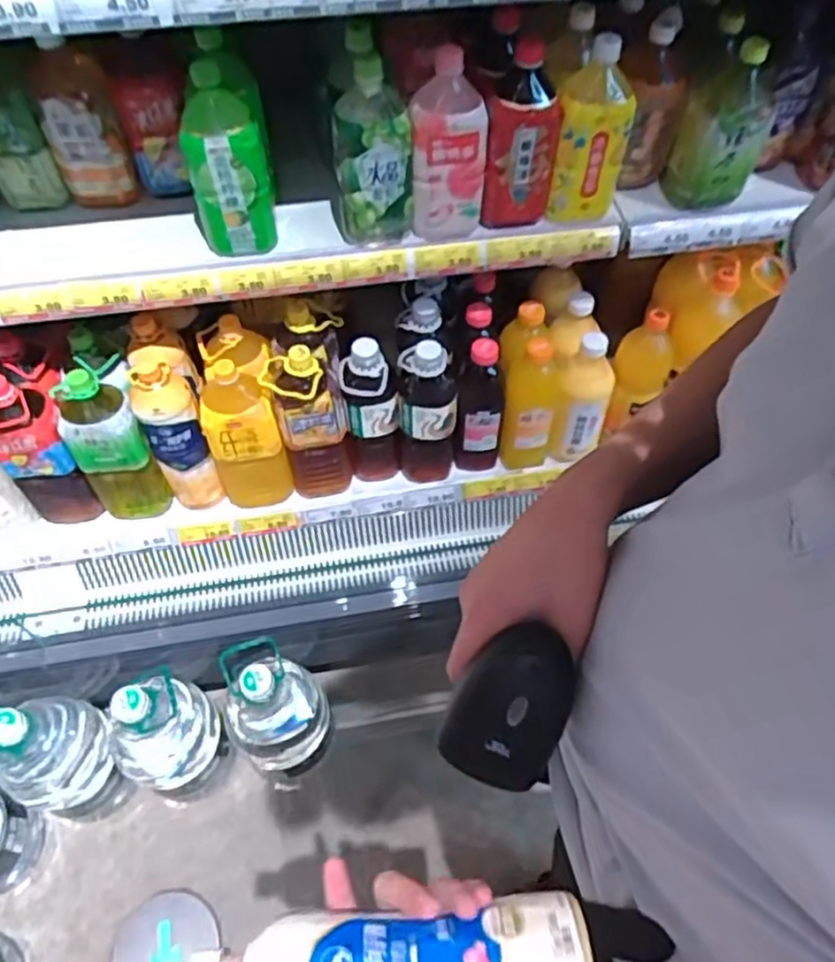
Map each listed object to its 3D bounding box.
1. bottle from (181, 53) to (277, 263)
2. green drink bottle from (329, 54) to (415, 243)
[{"bbox_3d":[-0.237,-0.391,0.859,0.096,0.211,0.082,-10,56,-7],"label":"bottle"},{"bbox_3d":[-0.057,-0.411,0.872,0.096,0.202,0.091,-5,56,-4],"label":"green drink bottle"}]

